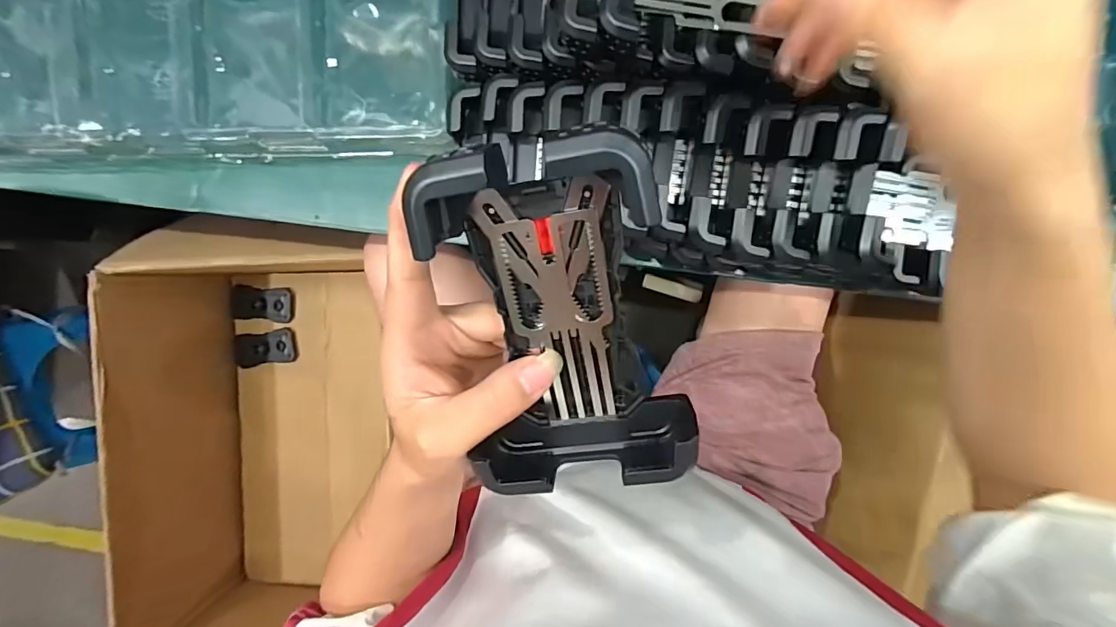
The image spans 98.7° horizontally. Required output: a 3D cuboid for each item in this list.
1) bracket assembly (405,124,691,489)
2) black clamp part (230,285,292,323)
[{"bbox_3d":[0.001,0.008,0.189,0.087,0.037,0.144,-12,115,5],"label":"bracket assembly"},{"bbox_3d":[-0.508,-0.017,0.836,0.110,0.030,0.057,3,94,4],"label":"black clamp part"}]

